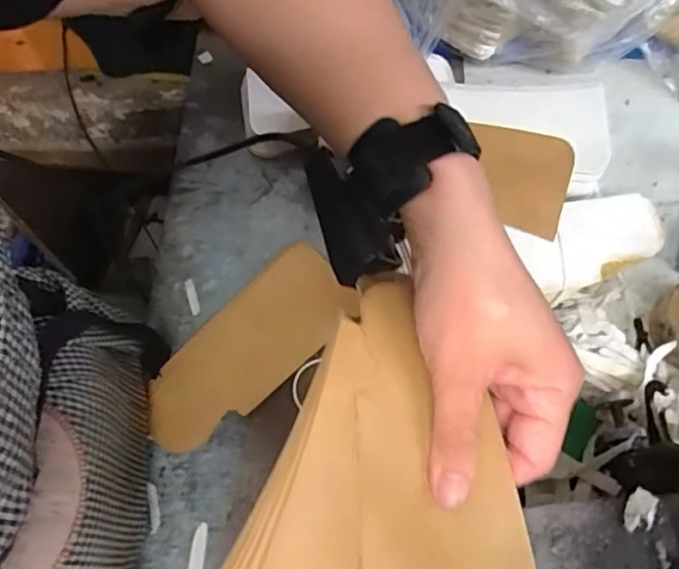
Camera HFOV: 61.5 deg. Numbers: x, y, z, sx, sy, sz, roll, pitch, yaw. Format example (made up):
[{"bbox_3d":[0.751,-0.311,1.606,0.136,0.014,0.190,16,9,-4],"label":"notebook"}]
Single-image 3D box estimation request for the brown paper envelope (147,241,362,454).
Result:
[{"bbox_3d":[-0.068,0.044,0.419,0.168,0.005,0.078,-40,66,-13],"label":"brown paper envelope"}]

